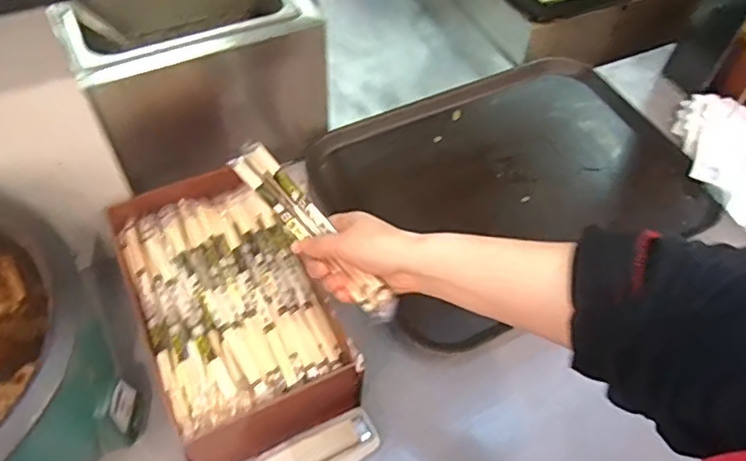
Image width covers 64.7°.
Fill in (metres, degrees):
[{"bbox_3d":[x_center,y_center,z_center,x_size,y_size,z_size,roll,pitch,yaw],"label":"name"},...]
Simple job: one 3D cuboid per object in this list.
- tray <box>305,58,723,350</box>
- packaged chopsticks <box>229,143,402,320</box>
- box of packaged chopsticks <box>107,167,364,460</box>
[{"bbox_3d":[0.199,-0.092,0.838,0.492,0.051,0.374,-23,59,-18],"label":"tray"},{"bbox_3d":[-0.060,-0.006,0.549,0.031,0.022,0.237,-32,61,-23],"label":"packaged chopsticks"},{"bbox_3d":[-0.155,0.082,0.644,0.177,0.094,0.289,-22,59,-18],"label":"box of packaged chopsticks"}]

